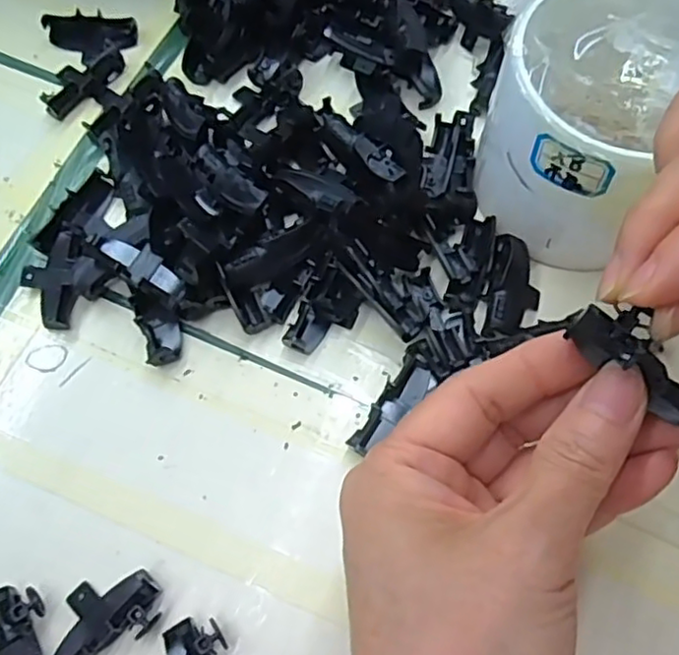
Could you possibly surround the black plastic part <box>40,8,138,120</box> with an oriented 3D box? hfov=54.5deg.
[{"bbox_3d":[-0.115,-0.122,0.304,0.040,0.011,0.053,-7,68,-4],"label":"black plastic part"}]

